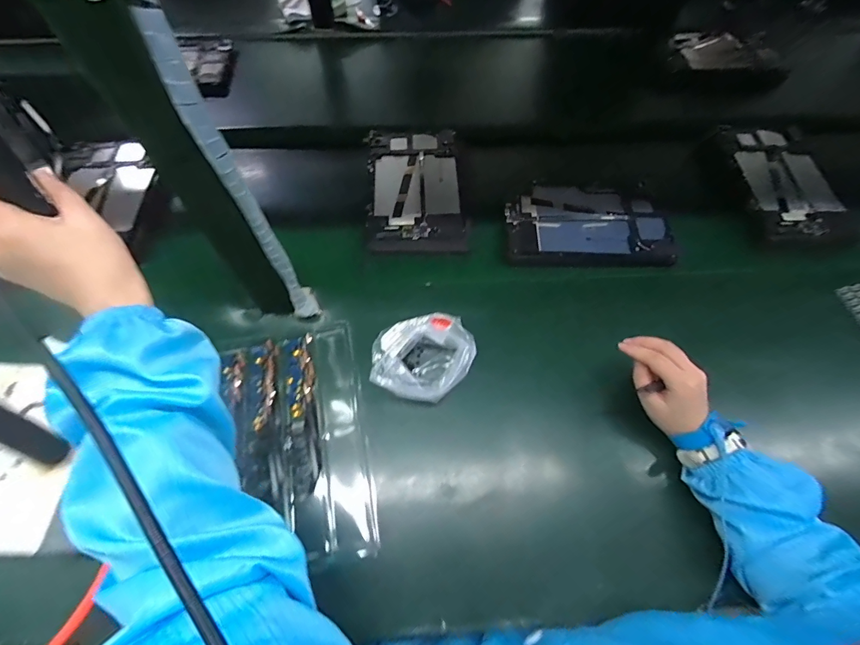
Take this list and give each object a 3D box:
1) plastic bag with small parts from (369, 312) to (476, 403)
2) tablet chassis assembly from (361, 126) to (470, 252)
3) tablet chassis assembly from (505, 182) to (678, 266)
[{"bbox_3d":[-0.007,0.045,0.480,0.122,0.052,0.102,0,62,-1],"label":"plastic bag with small parts"},{"bbox_3d":[-0.025,-0.221,0.641,0.148,0.022,0.259,-3,63,-3],"label":"tablet chassis assembly"},{"bbox_3d":[0.237,-0.145,0.596,0.235,0.028,0.143,5,62,1],"label":"tablet chassis assembly"}]

